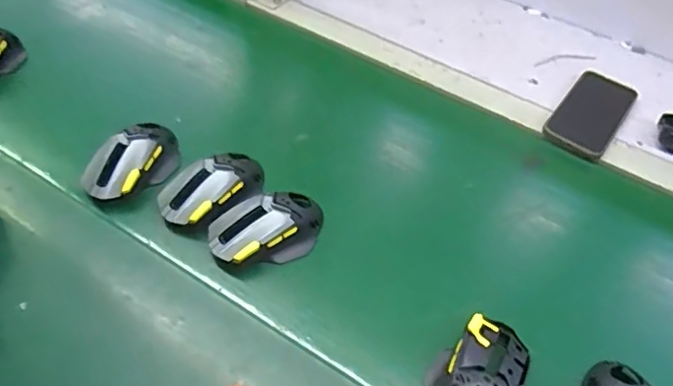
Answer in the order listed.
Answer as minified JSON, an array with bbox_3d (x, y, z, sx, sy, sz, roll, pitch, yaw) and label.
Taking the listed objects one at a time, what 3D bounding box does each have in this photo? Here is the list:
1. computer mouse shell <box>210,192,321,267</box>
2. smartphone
[{"bbox_3d":[-0.068,0.035,0.559,0.115,0.036,0.066,-20,55,-20],"label":"computer mouse shell"},{"bbox_3d":[0.333,-0.106,0.723,0.075,0.012,0.161,31,55,20],"label":"smartphone"}]

